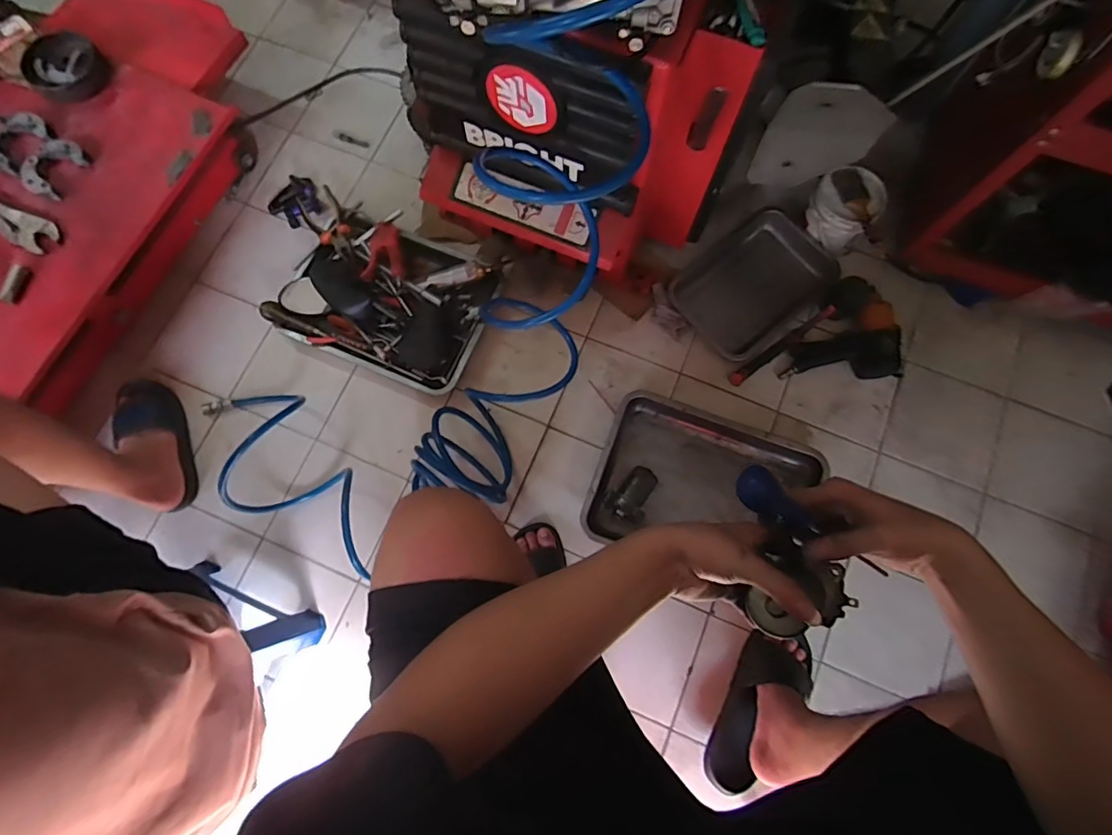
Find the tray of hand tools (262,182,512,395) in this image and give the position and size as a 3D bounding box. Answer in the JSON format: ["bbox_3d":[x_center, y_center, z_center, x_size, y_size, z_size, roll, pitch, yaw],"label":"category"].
[{"bbox_3d":[-0.345,-0.257,1.036,0.423,0.109,0.313,21,77,5],"label":"tray of hand tools"}]

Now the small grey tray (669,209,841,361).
[{"bbox_3d":[0.387,-0.265,1.054,0.310,0.043,0.242,-36,79,-8],"label":"small grey tray"}]

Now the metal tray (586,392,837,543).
[{"bbox_3d":[0.270,0.122,0.963,0.384,0.044,0.267,19,77,5],"label":"metal tray"}]

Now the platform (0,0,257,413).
[{"bbox_3d":[-0.946,-0.464,1.036,0.608,0.195,0.848,16,77,4],"label":"platform"}]

